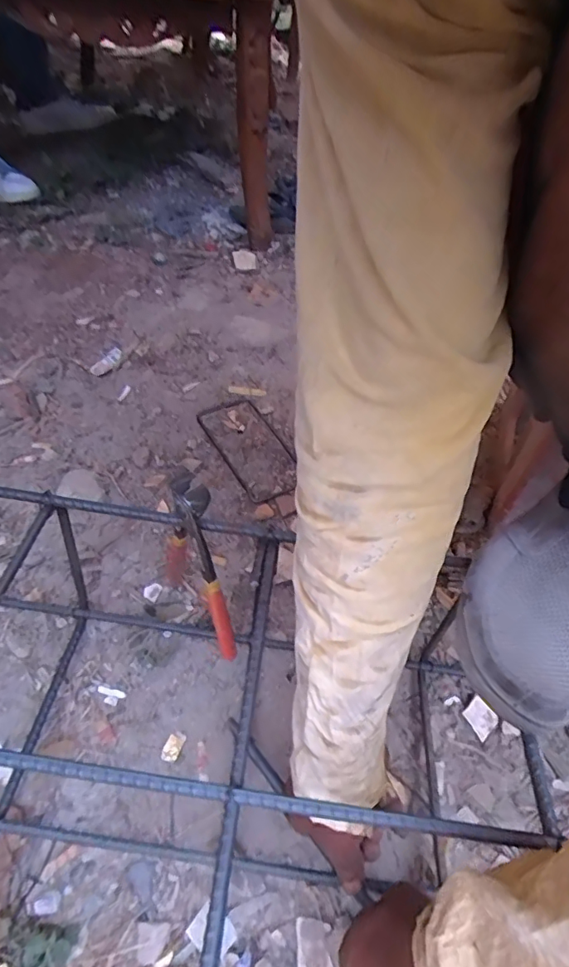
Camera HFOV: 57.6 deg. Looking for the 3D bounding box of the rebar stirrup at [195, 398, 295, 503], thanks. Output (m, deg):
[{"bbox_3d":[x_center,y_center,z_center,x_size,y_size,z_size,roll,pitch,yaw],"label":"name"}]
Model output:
[{"bbox_3d":[-0.047,-0.052,0.750,0.096,0.014,0.196,-23,54,-22],"label":"rebar stirrup"}]

